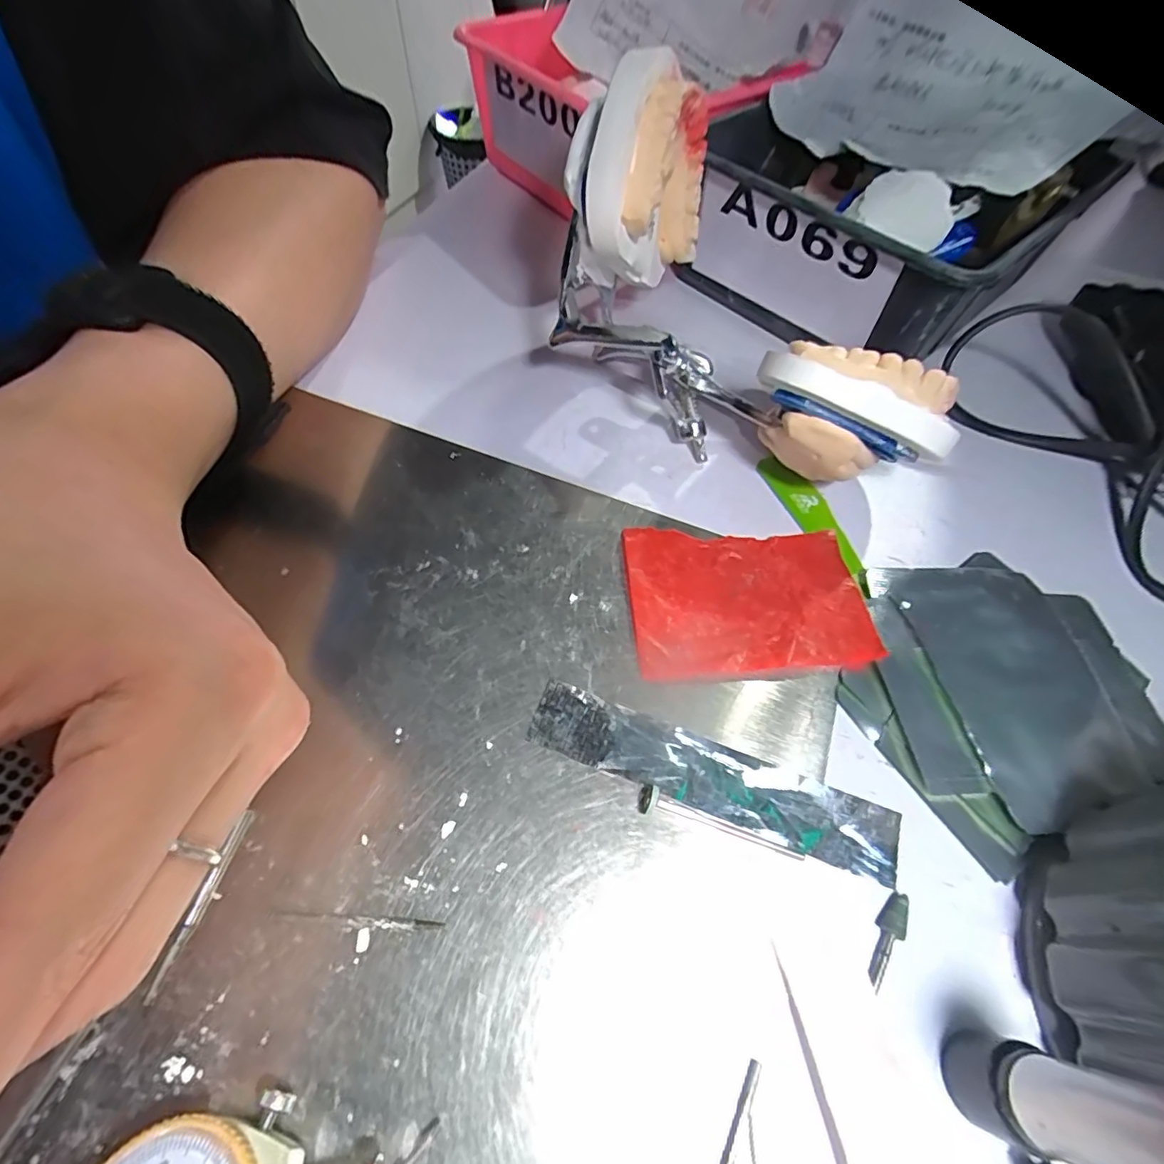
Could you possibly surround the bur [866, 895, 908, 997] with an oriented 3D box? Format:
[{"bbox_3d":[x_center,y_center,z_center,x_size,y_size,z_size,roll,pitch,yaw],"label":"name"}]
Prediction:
[{"bbox_3d":[0.079,0.093,0.143,0.006,0.006,0.024,32,62,16],"label":"bur"}]

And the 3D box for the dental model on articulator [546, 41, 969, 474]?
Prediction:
[{"bbox_3d":[0.049,-0.096,0.202,0.075,0.101,0.166,-28,63,-18],"label":"dental model on articulator"}]

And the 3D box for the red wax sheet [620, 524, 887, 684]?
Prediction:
[{"bbox_3d":[0.058,0.005,0.195,0.081,0.004,0.056,-2,58,-4],"label":"red wax sheet"}]

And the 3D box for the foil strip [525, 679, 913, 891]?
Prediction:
[{"bbox_3d":[0.038,0.058,0.165,0.109,0.004,0.020,19,59,9],"label":"foil strip"}]

